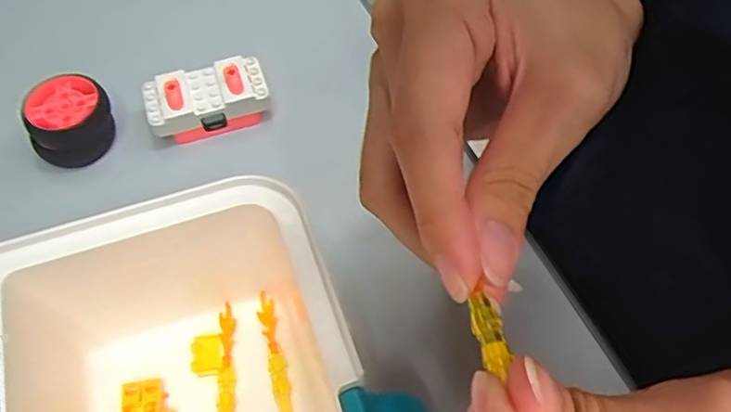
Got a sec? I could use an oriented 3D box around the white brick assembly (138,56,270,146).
[{"bbox_3d":[-0.085,-0.057,0.331,0.063,0.024,0.032,-17,59,-9],"label":"white brick assembly"}]

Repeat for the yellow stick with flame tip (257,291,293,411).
[{"bbox_3d":[-0.034,0.080,0.255,0.007,0.005,0.092,-13,59,-7],"label":"yellow stick with flame tip"}]

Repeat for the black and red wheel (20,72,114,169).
[{"bbox_3d":[-0.153,-0.044,0.320,0.040,0.027,0.036,-25,61,-14],"label":"black and red wheel"}]

